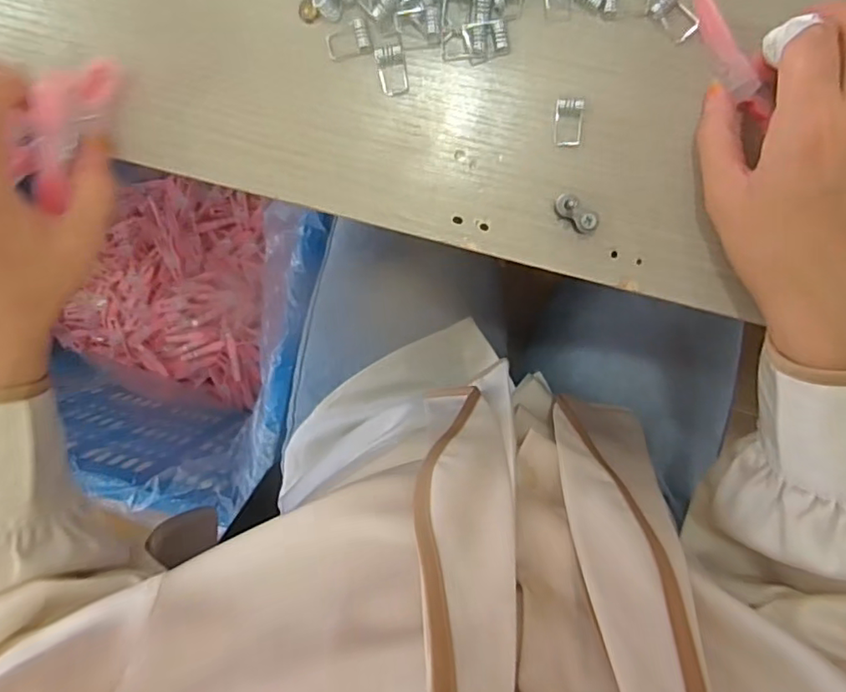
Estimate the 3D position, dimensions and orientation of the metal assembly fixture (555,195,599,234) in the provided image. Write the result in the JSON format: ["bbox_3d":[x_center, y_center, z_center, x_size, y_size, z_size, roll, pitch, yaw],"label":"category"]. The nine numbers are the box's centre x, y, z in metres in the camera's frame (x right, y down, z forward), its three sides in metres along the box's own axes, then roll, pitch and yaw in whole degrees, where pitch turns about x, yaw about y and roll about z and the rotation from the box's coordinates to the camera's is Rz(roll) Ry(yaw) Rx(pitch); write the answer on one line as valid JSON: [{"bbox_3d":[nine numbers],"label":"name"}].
[{"bbox_3d":[0.078,-0.067,0.294,0.025,0.013,0.011,33,99,-1],"label":"metal assembly fixture"}]

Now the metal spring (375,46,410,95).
[{"bbox_3d":[-0.016,-0.139,0.294,0.014,0.004,0.024,-13,97,6],"label":"metal spring"}]

